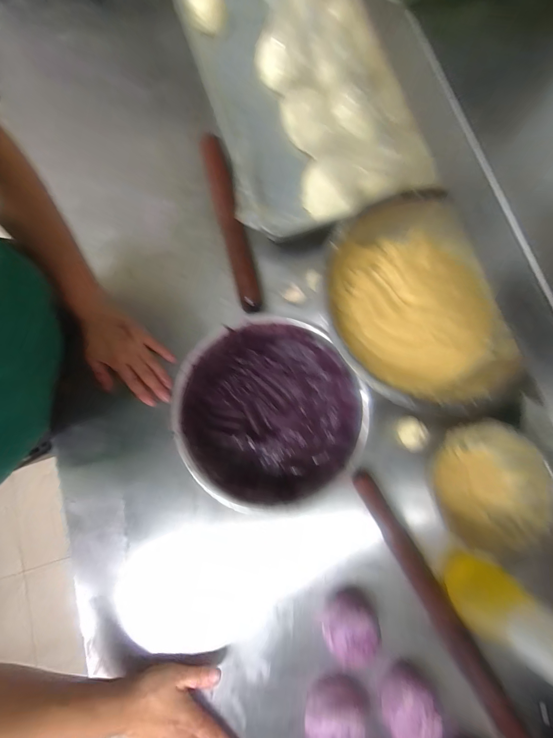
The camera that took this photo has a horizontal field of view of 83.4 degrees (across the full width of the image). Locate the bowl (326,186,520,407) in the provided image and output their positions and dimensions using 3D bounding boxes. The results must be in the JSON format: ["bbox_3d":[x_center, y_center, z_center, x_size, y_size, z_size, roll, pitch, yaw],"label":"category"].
[{"bbox_3d":[0.213,-0.098,0.467,0.273,0.084,0.312,-17,77,-2],"label":"bowl"}]

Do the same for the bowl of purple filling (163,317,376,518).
[{"bbox_3d":[-0.009,0.054,0.432,0.234,0.077,0.224,0,77,2],"label":"bowl of purple filling"}]

